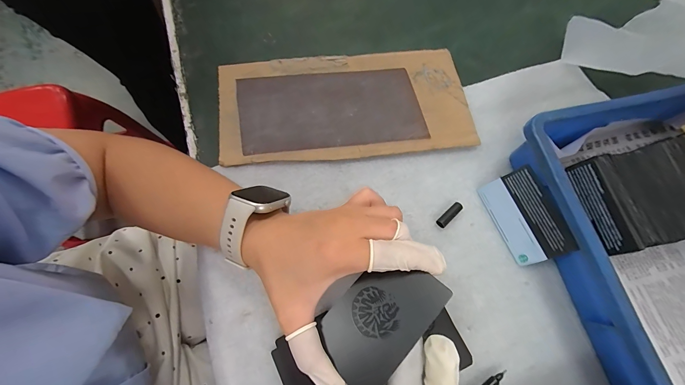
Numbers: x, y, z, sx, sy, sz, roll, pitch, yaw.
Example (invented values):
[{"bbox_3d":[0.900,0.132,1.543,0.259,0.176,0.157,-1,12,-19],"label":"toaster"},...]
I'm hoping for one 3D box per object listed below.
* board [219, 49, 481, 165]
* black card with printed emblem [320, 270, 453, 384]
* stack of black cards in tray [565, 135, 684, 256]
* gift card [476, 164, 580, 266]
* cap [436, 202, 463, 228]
[{"bbox_3d":[0.002,-0.102,0.329,0.271,0.010,0.132,-4,73,-2],"label":"board"},{"bbox_3d":[0.025,0.081,0.192,0.081,0.004,0.052,-43,61,-12],"label":"black card with printed emblem"},{"bbox_3d":[0.291,0.002,0.280,0.133,0.053,0.085,-14,74,-6],"label":"stack of black cards in tray"},{"bbox_3d":[0.176,0.023,0.281,0.009,0.053,0.085,-7,69,-45],"label":"gift card"},{"bbox_3d":[0.109,0.023,0.294,0.031,0.009,0.010,-40,77,-12],"label":"cap"}]

